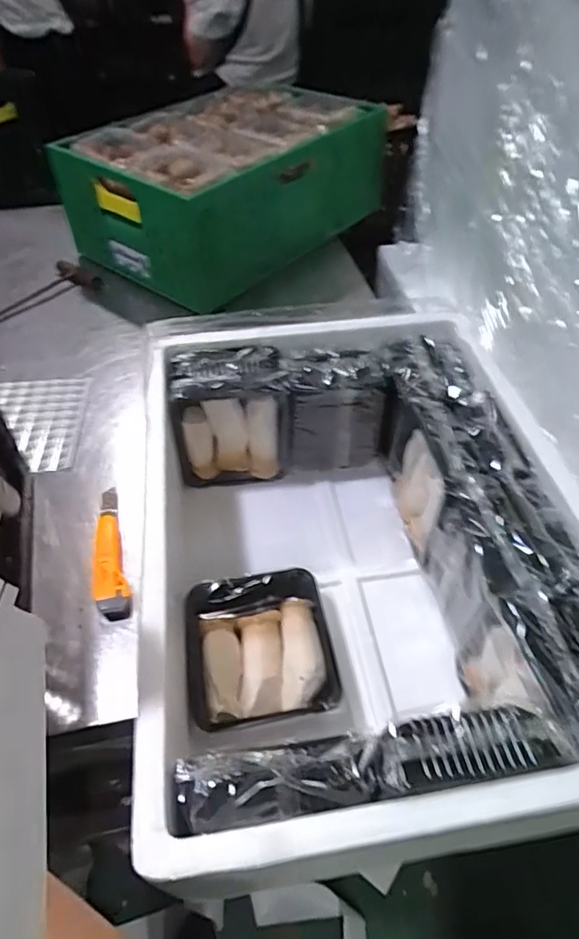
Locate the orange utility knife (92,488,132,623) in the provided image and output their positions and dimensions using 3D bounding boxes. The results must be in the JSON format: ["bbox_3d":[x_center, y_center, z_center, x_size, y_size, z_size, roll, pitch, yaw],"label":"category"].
[{"bbox_3d":[-0.228,0.096,0.681,0.040,0.018,0.202,-13,49,-13],"label":"orange utility knife"}]

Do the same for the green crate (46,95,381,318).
[{"bbox_3d":[-0.100,-0.657,1.254,0.437,0.252,0.700,28,52,23],"label":"green crate"}]

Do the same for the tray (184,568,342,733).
[{"bbox_3d":[-0.029,0.180,0.554,0.145,0.052,0.152,-6,48,-7],"label":"tray"}]

